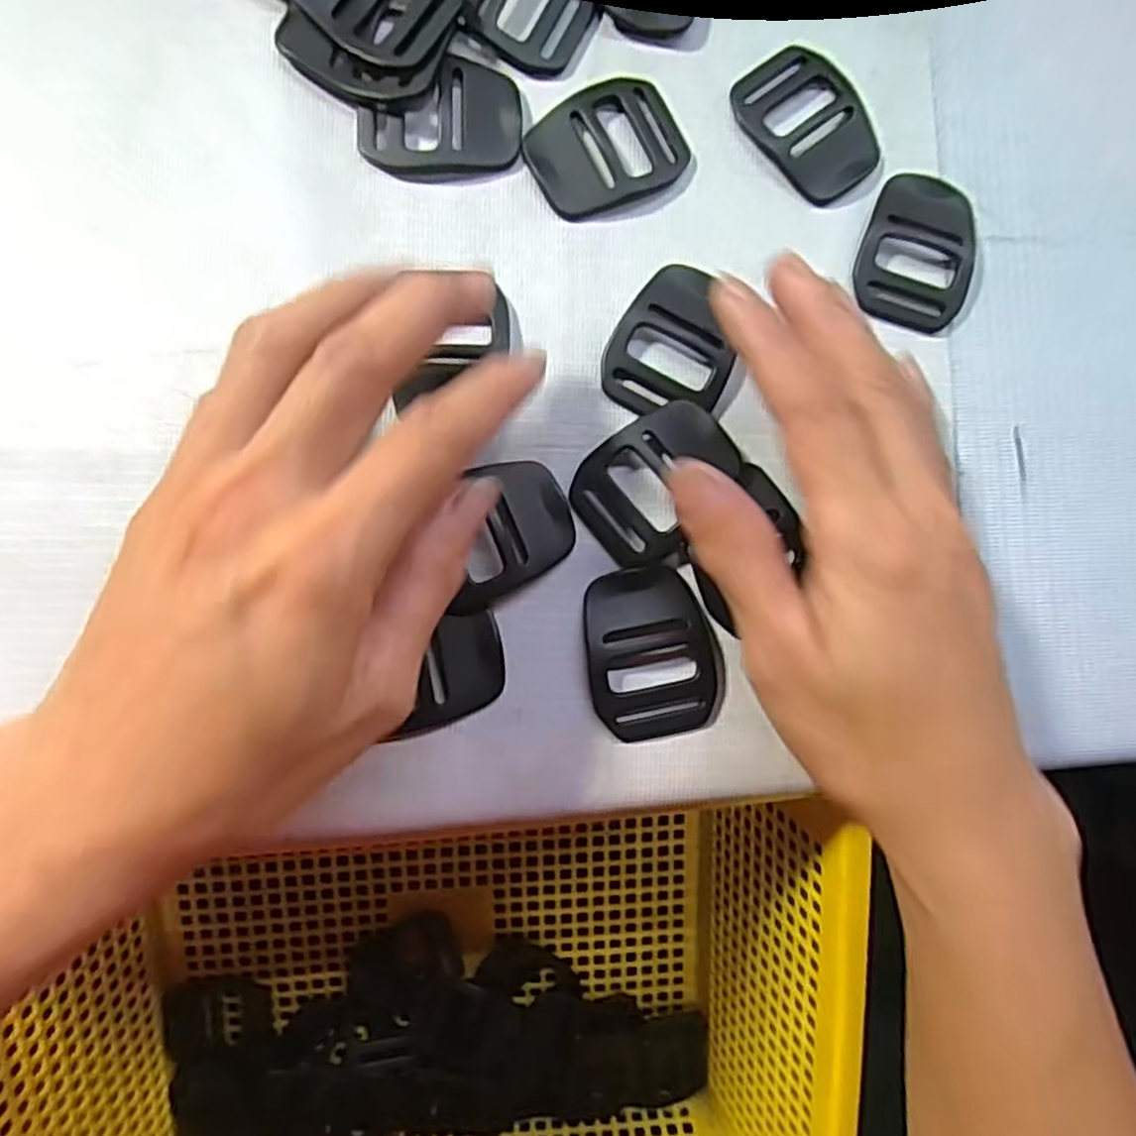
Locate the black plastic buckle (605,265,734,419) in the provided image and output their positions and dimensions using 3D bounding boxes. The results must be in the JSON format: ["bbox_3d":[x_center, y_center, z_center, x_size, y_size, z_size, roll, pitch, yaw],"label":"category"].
[{"bbox_3d":[0.032,-0.067,0.228,0.036,0.005,0.047,23,83,-3],"label":"black plastic buckle"}]

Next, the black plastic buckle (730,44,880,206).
[{"bbox_3d":[0.076,-0.140,0.239,0.034,0.005,0.047,-41,90,-8],"label":"black plastic buckle"}]

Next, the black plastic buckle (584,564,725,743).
[{"bbox_3d":[0.025,0.024,0.219,0.037,0.004,0.048,-9,86,-7],"label":"black plastic buckle"}]

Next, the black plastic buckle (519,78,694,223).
[{"bbox_3d":[0.012,-0.127,0.232,0.047,0.004,0.036,-33,89,-8],"label":"black plastic buckle"}]

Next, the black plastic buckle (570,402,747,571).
[{"bbox_3d":[0.027,-0.026,0.222,0.049,0.008,0.036,-37,90,-8],"label":"black plastic buckle"}]

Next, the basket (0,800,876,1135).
[{"bbox_3d":[-0.051,0.193,0.308,0.300,0.132,0.201,0,108,-7],"label":"basket"}]

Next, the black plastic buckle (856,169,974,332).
[{"bbox_3d":[0.110,-0.101,0.240,0.037,0.004,0.049,14,84,-5],"label":"black plastic buckle"}]

